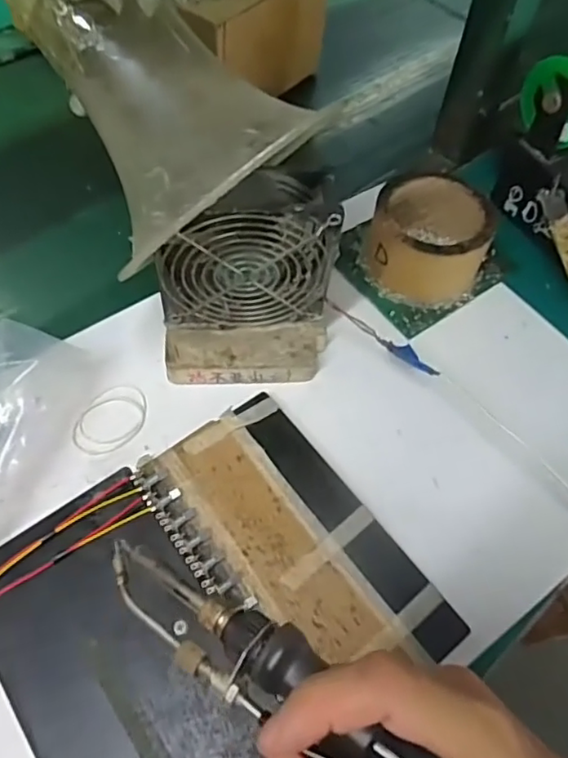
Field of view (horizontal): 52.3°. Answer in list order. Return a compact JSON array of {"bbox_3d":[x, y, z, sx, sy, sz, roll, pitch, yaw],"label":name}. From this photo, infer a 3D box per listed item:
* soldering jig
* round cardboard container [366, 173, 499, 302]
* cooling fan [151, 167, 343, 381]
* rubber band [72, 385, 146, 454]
[{"bbox_3d":[0.004,0.105,0.368,0.113,0.024,0.203,-34,66,-20],"label":"soldering jig"},{"bbox_3d":[0.120,-0.117,0.480,0.093,0.059,0.090,1,59,-2],"label":"round cardboard container"},{"bbox_3d":[-0.025,-0.062,0.393,0.116,0.137,0.068,-1,60,-3],"label":"cooling fan"},{"bbox_3d":[-0.124,0.030,0.416,0.043,0.007,0.057,22,61,10],"label":"rubber band"}]

